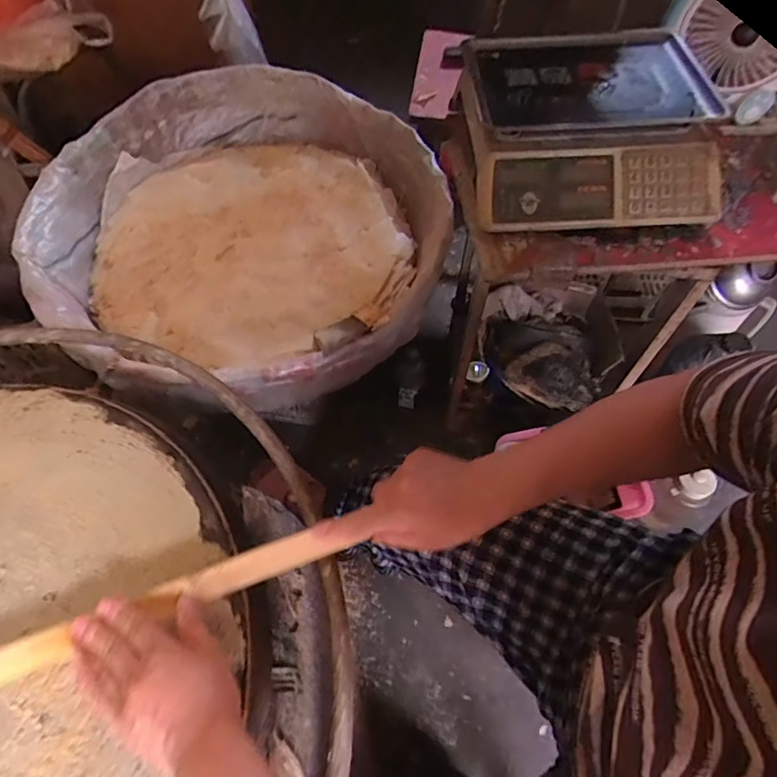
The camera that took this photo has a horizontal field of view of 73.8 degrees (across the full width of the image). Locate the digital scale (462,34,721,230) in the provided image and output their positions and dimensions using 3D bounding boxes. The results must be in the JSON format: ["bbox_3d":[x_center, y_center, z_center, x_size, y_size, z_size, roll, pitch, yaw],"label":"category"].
[{"bbox_3d":[0.285,-0.377,0.727,0.310,0.127,0.322,-3,59,-2],"label":"digital scale"}]

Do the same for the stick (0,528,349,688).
[{"bbox_3d":[-0.331,0.244,0.465,0.561,0.027,0.035,-20,61,-6],"label":"stick"}]

